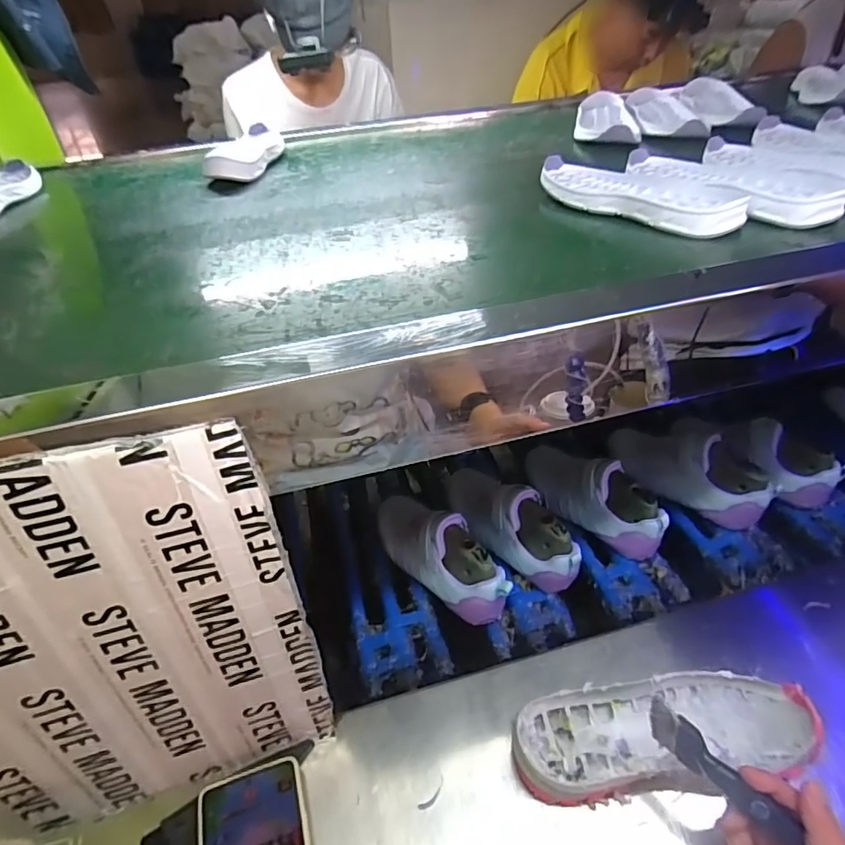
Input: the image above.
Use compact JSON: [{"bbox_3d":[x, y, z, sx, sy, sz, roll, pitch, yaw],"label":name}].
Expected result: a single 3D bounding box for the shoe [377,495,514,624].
[{"bbox_3d":[0.014,0.143,0.599,0.065,0.075,0.193,-34,48,-30],"label":"shoe"}]

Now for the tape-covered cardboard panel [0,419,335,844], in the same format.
[{"bbox_3d":[-0.243,0.169,0.350,0.320,0.329,0.010,-11,31,-11],"label":"tape-covered cardboard panel"}]

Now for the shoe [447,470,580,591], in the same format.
[{"bbox_3d":[0.105,0.117,0.629,0.064,0.077,0.189,-25,44,-22],"label":"shoe"}]

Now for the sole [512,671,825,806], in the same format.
[{"bbox_3d":[0.199,0.257,0.429,0.241,0.050,0.087,-9,40,-5],"label":"sole"}]

